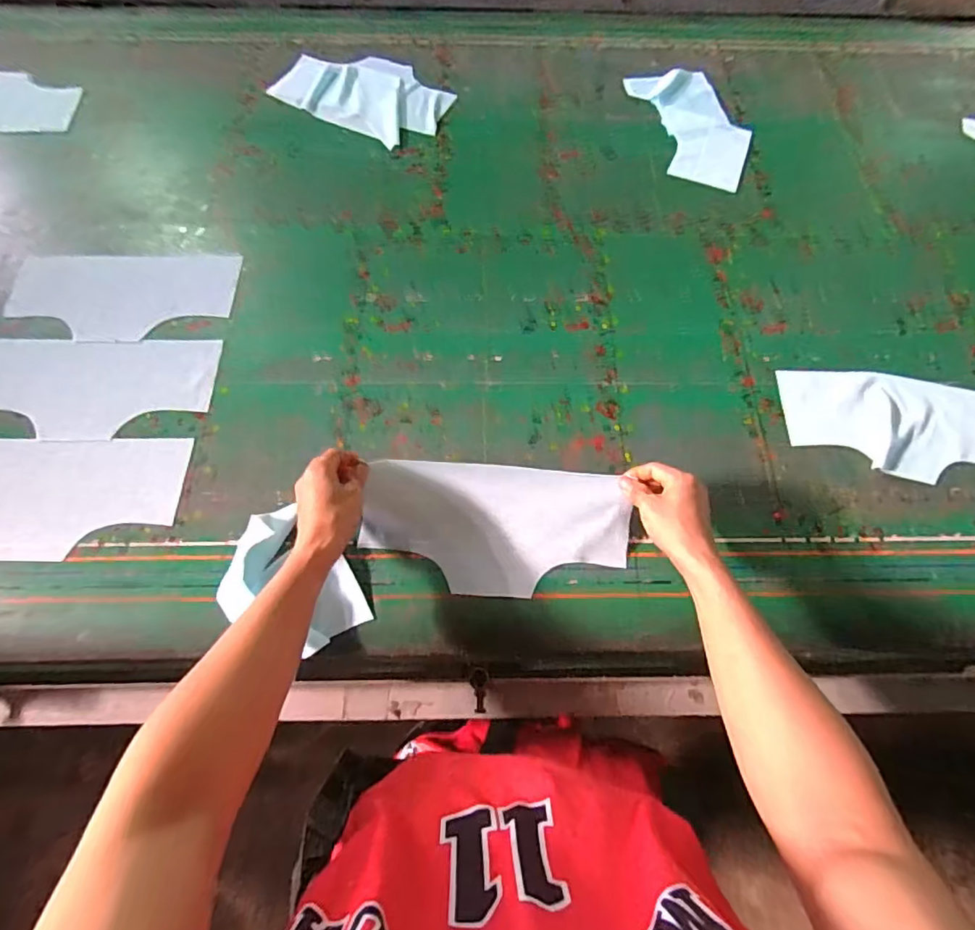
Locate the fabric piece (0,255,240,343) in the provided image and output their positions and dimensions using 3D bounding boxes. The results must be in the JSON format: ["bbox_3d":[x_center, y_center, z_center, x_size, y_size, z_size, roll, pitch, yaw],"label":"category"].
[{"bbox_3d":[-0.527,-0.238,0.770,0.317,0.011,0.159,2,62,2],"label":"fabric piece"}]

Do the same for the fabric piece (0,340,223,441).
[{"bbox_3d":[-0.520,-0.099,0.701,0.309,0.009,0.150,1,66,4],"label":"fabric piece"}]

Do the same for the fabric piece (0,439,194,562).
[{"bbox_3d":[-0.528,0.038,0.640,0.310,0.011,0.150,0,64,2],"label":"fabric piece"}]

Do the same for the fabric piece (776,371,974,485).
[{"bbox_3d":[0.531,-0.052,0.692,0.288,0.013,0.145,10,65,4],"label":"fabric piece"}]

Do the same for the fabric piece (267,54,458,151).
[{"bbox_3d":[-0.217,-0.661,0.954,0.310,0.007,0.193,32,68,13],"label":"fabric piece"}]

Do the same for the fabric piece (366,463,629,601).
[{"bbox_3d":[0.013,0.068,0.608,0.294,0.041,0.145,4,64,1],"label":"fabric piece"}]

